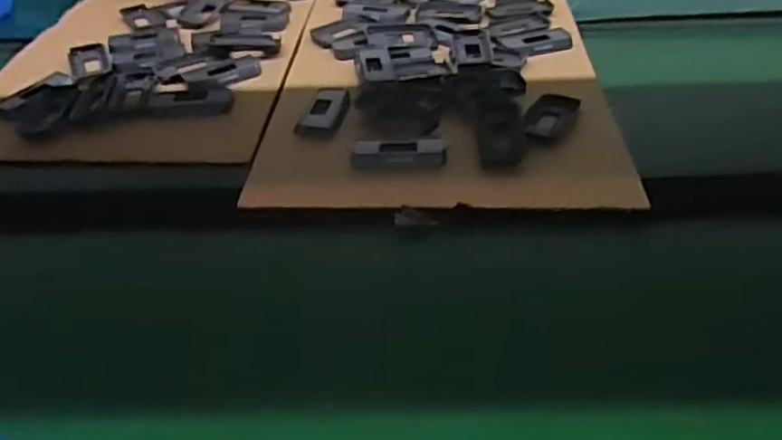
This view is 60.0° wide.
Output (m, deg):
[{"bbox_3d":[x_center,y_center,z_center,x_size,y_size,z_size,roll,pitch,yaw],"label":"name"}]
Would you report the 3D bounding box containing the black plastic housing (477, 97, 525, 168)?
[{"bbox_3d":[0.090,-0.075,0.559,0.036,0.015,0.085,2,39,6],"label":"black plastic housing"}]

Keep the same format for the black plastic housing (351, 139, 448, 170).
[{"bbox_3d":[0.007,-0.054,0.542,0.074,0.011,0.029,-2,39,1],"label":"black plastic housing"}]

